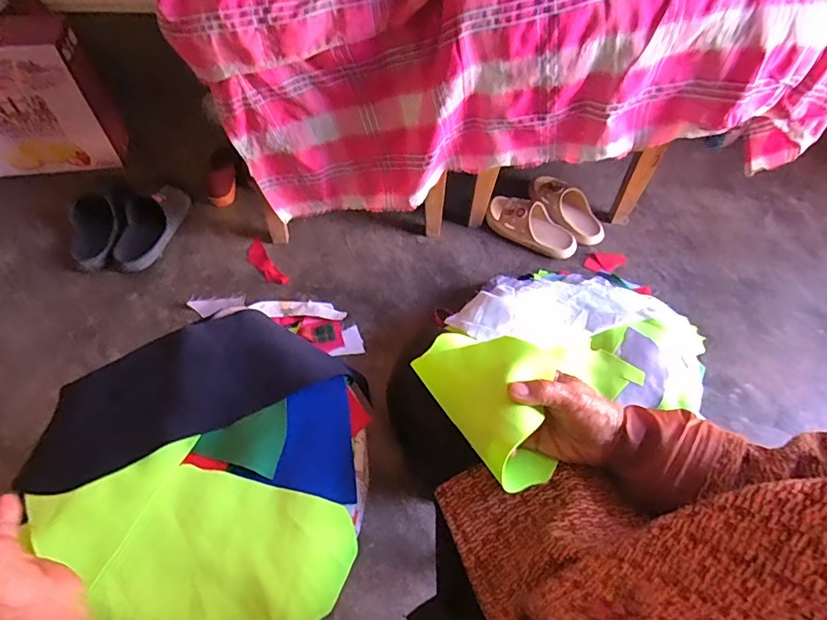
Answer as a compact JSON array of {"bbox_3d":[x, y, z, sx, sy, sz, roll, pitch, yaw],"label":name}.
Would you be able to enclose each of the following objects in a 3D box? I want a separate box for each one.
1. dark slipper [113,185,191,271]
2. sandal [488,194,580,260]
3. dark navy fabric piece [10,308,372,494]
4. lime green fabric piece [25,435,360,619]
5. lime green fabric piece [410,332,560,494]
[{"bbox_3d":[-0.573,-0.186,1.073,0.100,0.067,0.210,10,57,4],"label":"dark slipper"},{"bbox_3d":[0.274,-0.198,1.126,0.215,0.063,0.102,28,60,15],"label":"sandal"},{"bbox_3d":[-0.205,0.068,0.479,0.287,0.024,0.136,-14,59,-11],"label":"dark navy fabric piece"},{"bbox_3d":[-0.175,0.187,0.395,0.233,0.030,0.135,22,59,11],"label":"lime green fabric piece"},{"bbox_3d":[0.069,0.070,0.426,0.083,0.057,0.154,-29,63,-19],"label":"lime green fabric piece"}]

